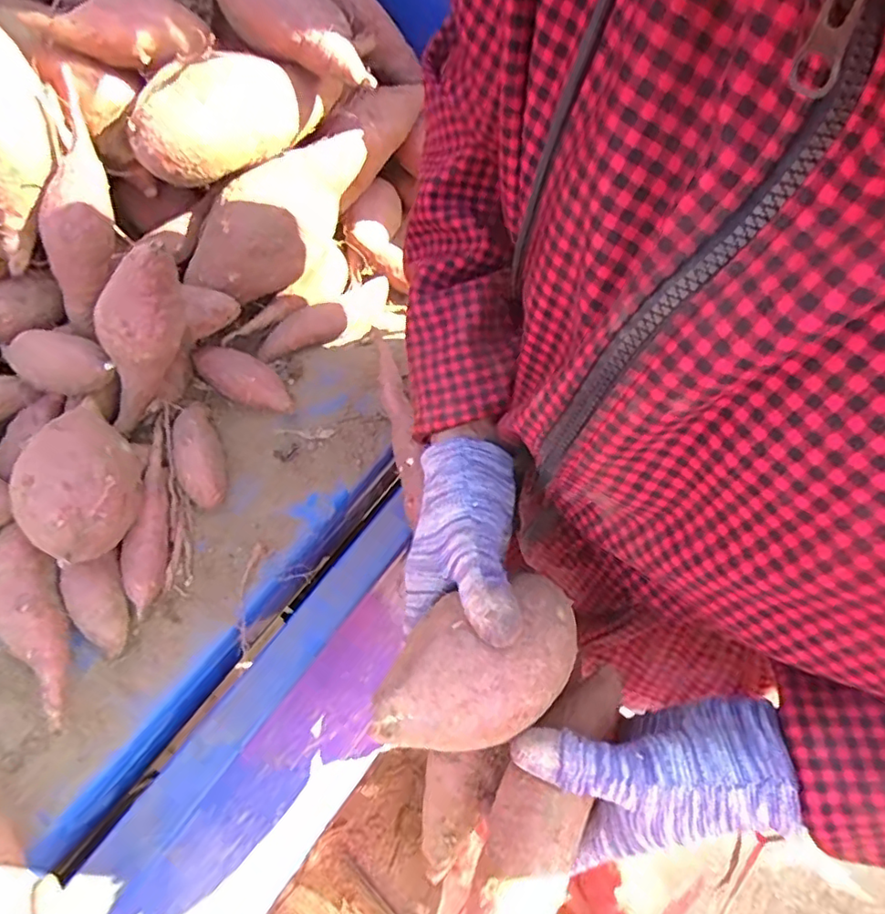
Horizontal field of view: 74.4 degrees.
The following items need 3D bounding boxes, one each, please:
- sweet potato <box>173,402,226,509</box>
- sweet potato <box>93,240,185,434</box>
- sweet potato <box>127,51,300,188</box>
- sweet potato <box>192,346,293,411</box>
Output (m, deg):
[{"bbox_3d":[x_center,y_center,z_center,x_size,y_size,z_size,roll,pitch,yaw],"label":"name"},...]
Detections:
[{"bbox_3d":[-0.203,-0.003,0.485,0.034,0.037,0.092,-19,67,-11],"label":"sweet potato"},{"bbox_3d":[-0.226,-0.084,0.437,0.038,0.154,0.045,35,34,13],"label":"sweet potato"},{"bbox_3d":[-0.171,-0.258,0.442,0.124,0.064,0.053,-32,71,-16],"label":"sweet potato"},{"bbox_3d":[-0.176,-0.068,0.520,0.094,0.031,0.041,31,67,11],"label":"sweet potato"}]

